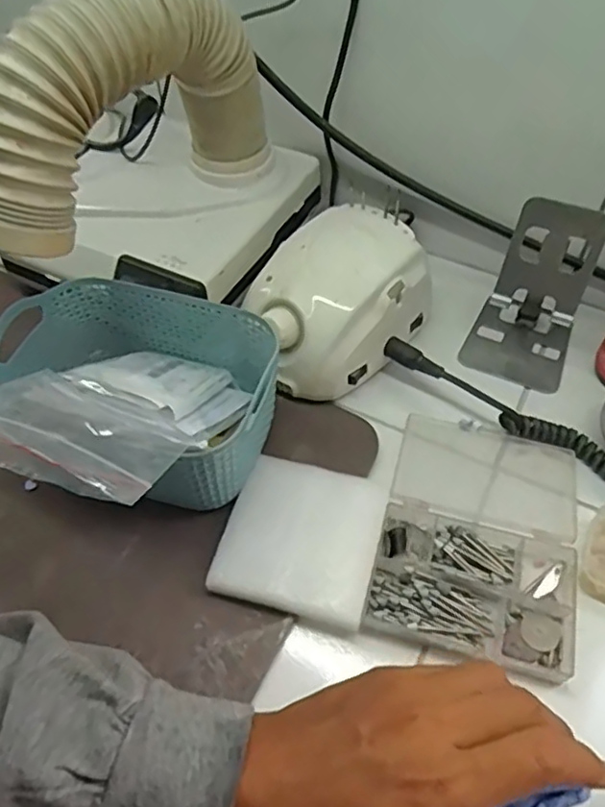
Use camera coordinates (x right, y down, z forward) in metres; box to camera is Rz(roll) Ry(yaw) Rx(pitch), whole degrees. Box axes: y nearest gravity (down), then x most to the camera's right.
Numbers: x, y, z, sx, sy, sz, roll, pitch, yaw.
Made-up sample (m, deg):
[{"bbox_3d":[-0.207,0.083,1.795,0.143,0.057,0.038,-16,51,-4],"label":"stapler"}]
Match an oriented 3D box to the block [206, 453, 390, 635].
[{"bbox_3d":[0.000,0.083,0.390,0.092,0.019,0.092,13,53,10],"label":"block"}]

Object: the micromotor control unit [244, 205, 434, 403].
[{"bbox_3d":[0.023,-0.074,0.475,0.100,0.080,0.137,37,61,26],"label":"micromotor control unit"}]

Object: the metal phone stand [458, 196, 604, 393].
[{"bbox_3d":[0.171,-0.082,0.461,0.075,0.108,0.078,19,55,15],"label":"metal phone stand"}]

